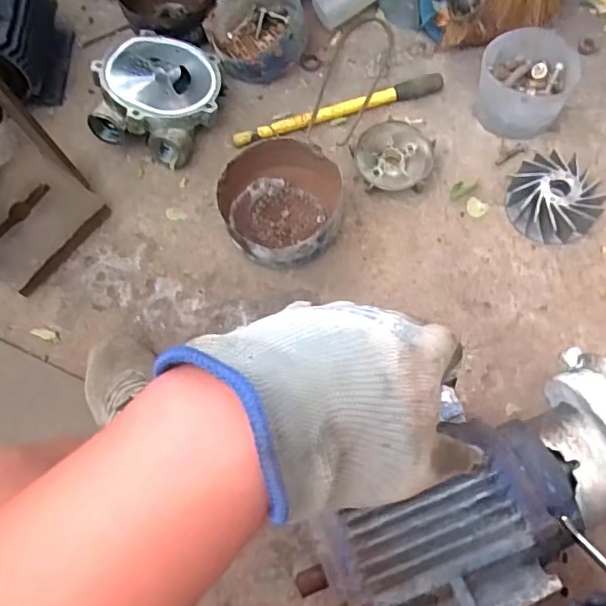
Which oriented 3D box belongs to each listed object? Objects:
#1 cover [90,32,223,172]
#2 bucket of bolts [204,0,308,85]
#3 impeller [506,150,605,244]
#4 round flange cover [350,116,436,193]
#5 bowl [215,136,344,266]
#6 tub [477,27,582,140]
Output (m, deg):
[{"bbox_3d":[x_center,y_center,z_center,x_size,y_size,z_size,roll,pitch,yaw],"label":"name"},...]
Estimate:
[{"bbox_3d":[-0.231,-0.349,0.938,0.190,0.107,0.216,18,71,10],"label":"cover"},{"bbox_3d":[-0.082,-0.485,1.006,0.172,0.079,0.175,-2,69,4],"label":"bucket of bolts"},{"bbox_3d":[0.384,-0.161,0.865,0.124,0.050,0.134,-2,69,4],"label":"impeller"},{"bbox_3d":[0.146,-0.233,0.917,0.122,0.038,0.121,-2,69,4],"label":"round flange cover"},{"bbox_3d":[-0.031,-0.146,0.872,0.175,0.085,0.186,-2,69,4],"label":"bowl"},{"bbox_3d":[0.356,-0.353,0.916,0.146,0.085,0.148,-2,69,4],"label":"tub"}]

